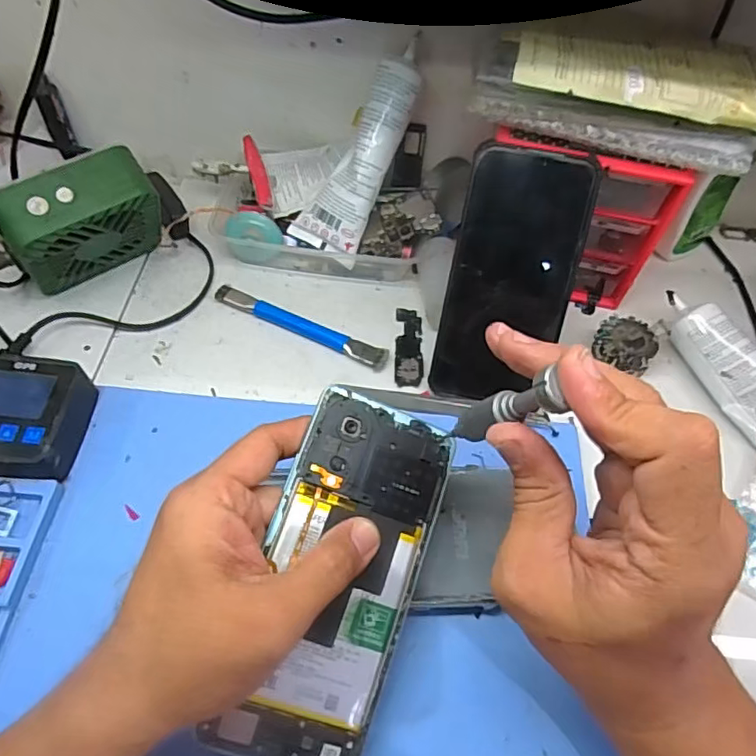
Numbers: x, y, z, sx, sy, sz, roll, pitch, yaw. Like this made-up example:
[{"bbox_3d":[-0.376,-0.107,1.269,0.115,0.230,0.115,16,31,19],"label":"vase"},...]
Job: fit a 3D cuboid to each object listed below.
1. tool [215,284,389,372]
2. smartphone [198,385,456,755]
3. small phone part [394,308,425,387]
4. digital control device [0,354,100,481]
[{"bbox_3d":[-0.057,-0.038,0.423,0.138,0.009,0.017,23,57,13],"label":"tool"},{"bbox_3d":[-0.017,0.091,0.270,0.073,0.005,0.164,22,72,-11],"label":"smartphone"},{"bbox_3d":[0.023,-0.024,0.420,0.020,0.004,0.070,3,55,-1],"label":"small phone part"},{"bbox_3d":[-0.218,0.027,0.347,0.072,0.038,0.071,5,55,0],"label":"digital control device"}]

